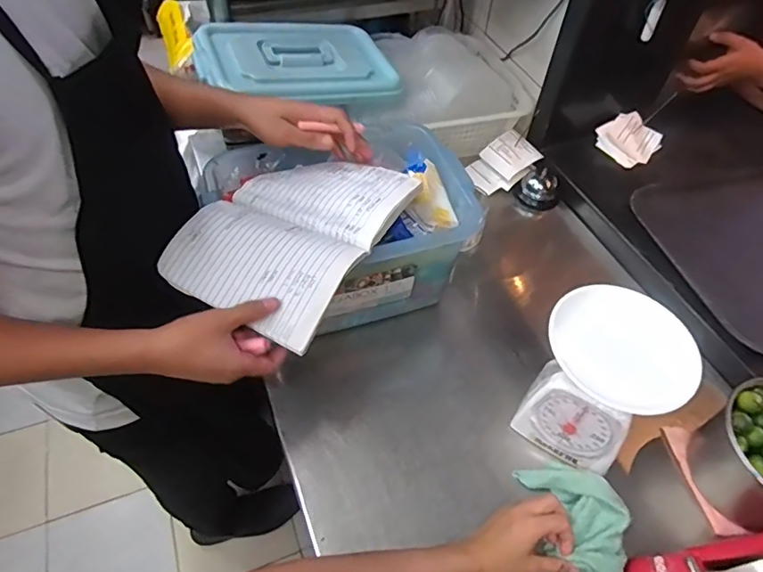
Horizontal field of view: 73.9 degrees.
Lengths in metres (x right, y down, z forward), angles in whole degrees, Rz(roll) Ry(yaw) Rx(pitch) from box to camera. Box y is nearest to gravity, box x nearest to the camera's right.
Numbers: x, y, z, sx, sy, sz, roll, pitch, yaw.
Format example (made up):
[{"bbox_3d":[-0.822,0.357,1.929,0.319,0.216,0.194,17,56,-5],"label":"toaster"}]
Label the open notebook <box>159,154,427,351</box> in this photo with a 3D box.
[{"bbox_3d":[-0.101,-0.073,0.601,0.198,0.041,0.262,26,55,16],"label":"open notebook"}]

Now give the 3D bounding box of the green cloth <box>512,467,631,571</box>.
[{"bbox_3d":[0.228,0.268,0.574,0.092,0.035,0.141,-7,53,-9],"label":"green cloth"}]

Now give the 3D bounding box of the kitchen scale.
[{"bbox_3d":[0.256,0.115,0.611,0.148,0.179,0.138,33,57,21],"label":"kitchen scale"}]

